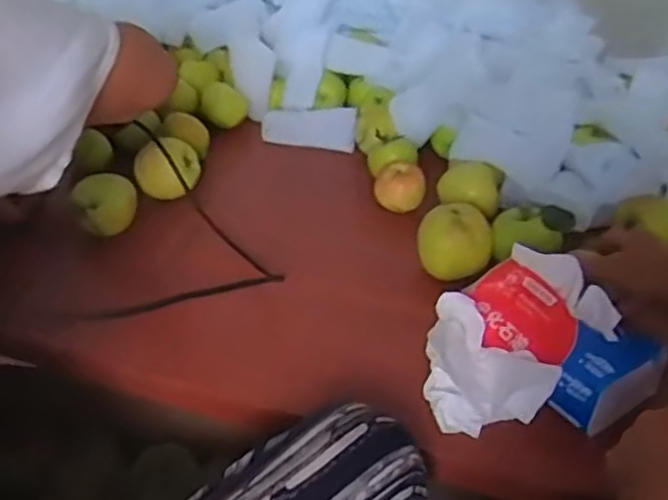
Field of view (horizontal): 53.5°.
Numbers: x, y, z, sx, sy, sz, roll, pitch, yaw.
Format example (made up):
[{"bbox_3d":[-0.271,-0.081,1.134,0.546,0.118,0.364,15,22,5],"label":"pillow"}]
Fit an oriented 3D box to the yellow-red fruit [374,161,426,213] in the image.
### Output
[{"bbox_3d":[0.074,-0.063,0.709,0.052,0.041,0.058,-4,34,-7],"label":"yellow-red fruit"}]

